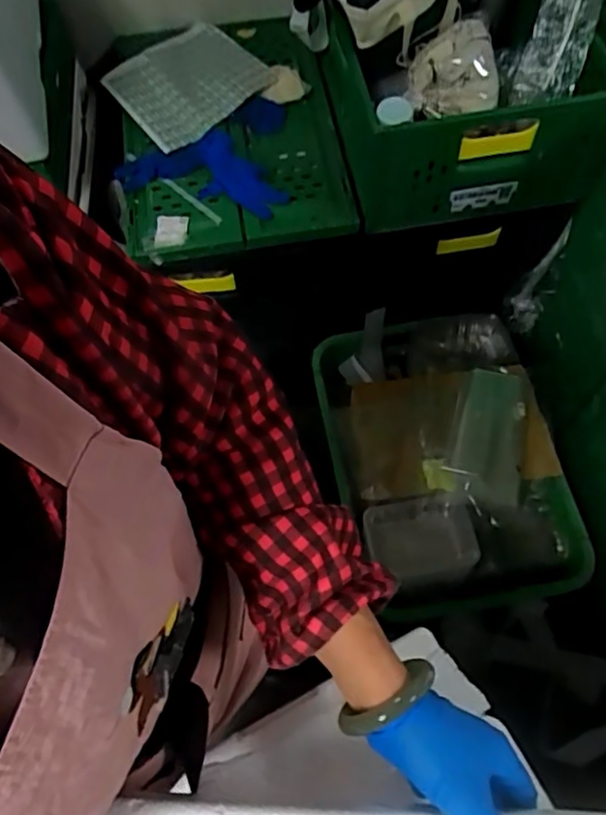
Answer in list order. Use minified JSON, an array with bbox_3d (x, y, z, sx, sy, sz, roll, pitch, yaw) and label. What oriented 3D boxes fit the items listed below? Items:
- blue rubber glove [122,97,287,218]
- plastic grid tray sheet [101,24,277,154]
[{"bbox_3d":[-0.143,-0.382,0.996,0.271,0.044,0.139,19,66,8],"label":"blue rubber glove"},{"bbox_3d":[-0.194,-0.551,1.046,0.212,0.018,0.228,-38,69,-7],"label":"plastic grid tray sheet"}]

